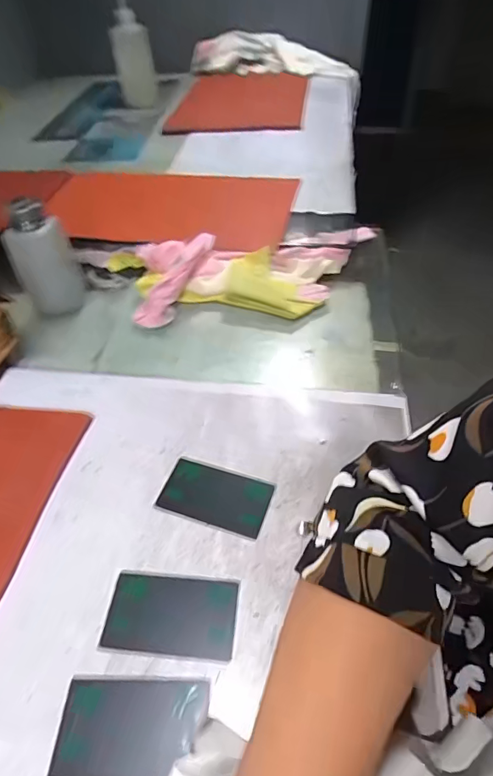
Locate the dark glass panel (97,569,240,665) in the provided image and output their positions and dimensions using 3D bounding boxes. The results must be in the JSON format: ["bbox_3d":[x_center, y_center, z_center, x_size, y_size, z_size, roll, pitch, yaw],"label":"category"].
[{"bbox_3d":[-0.050,0.151,0.294,0.086,0.004,0.051,3,48,6],"label":"dark glass panel"}]

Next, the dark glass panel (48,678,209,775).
[{"bbox_3d":[-0.066,0.197,0.254,0.084,0.006,0.047,0,47,3],"label":"dark glass panel"}]

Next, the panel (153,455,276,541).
[{"bbox_3d":[-0.025,0.085,0.350,0.086,0.004,0.051,13,49,15],"label":"panel"}]

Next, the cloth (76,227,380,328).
[{"bbox_3d":[-0.023,-0.146,0.536,0.393,0.040,0.161,-5,47,-1],"label":"cloth"}]

